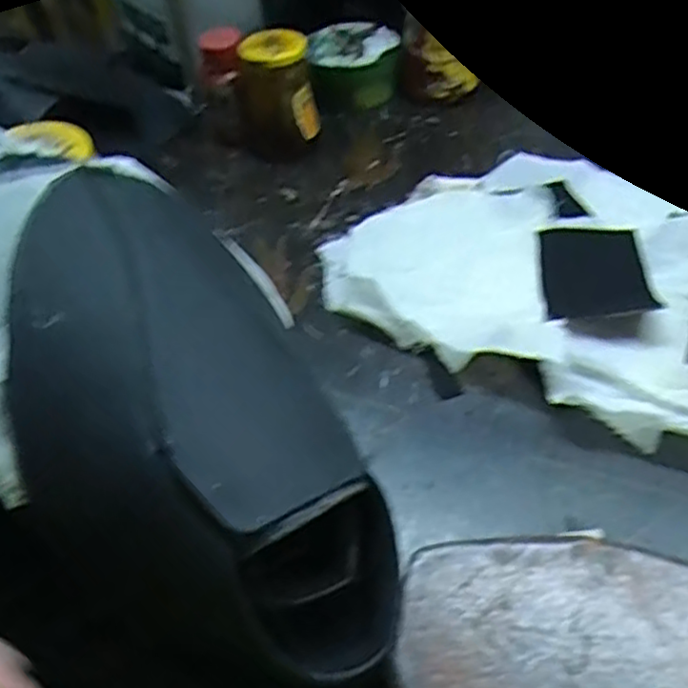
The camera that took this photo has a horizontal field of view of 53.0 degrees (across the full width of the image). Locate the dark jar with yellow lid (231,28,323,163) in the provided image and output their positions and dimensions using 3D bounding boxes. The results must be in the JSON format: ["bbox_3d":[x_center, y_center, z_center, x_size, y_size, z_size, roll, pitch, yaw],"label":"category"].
[{"bbox_3d":[-0.060,-0.220,0.619,0.074,0.102,0.053,-12,47,-6],"label":"dark jar with yellow lid"}]

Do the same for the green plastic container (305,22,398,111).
[{"bbox_3d":[0.011,-0.279,0.698,0.085,0.058,0.091,-1,47,5],"label":"green plastic container"}]

